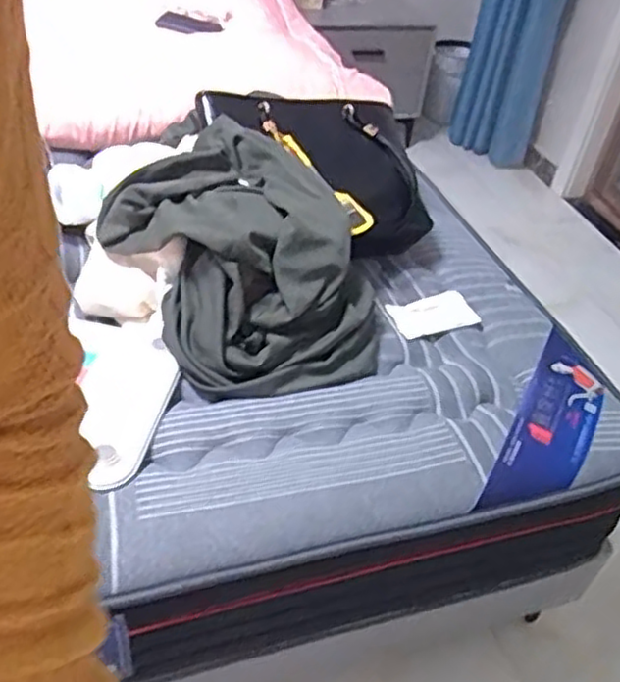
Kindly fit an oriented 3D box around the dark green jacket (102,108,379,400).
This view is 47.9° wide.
[{"bbox_3d":[-0.079,-0.113,0.960,0.282,0.212,0.344,-20,48,-28],"label":"dark green jacket"}]

